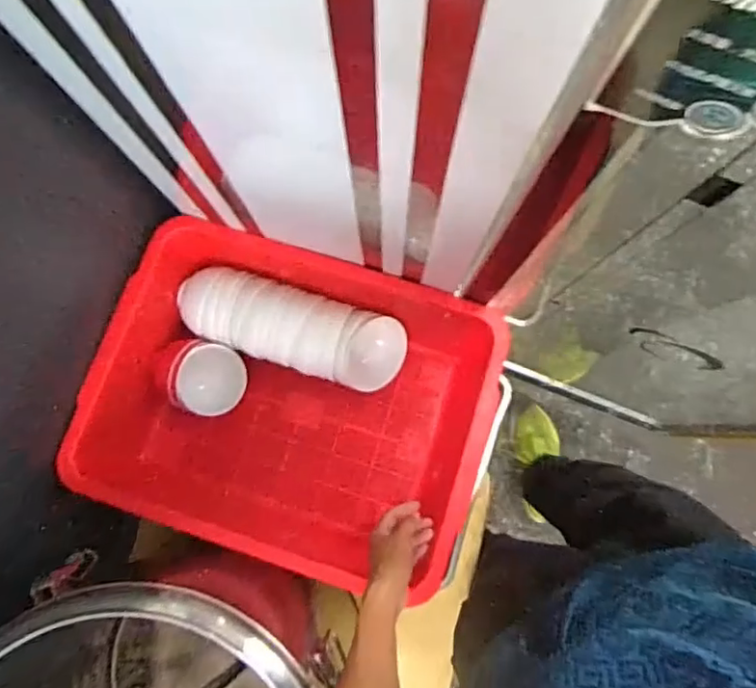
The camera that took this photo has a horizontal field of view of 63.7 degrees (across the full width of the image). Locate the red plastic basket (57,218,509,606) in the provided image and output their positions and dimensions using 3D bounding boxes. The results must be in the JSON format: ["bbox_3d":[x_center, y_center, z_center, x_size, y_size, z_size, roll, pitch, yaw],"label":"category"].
[{"bbox_3d":[-0.124,0.085,0.910,0.543,0.182,0.411,18,83,3],"label":"red plastic basket"}]

